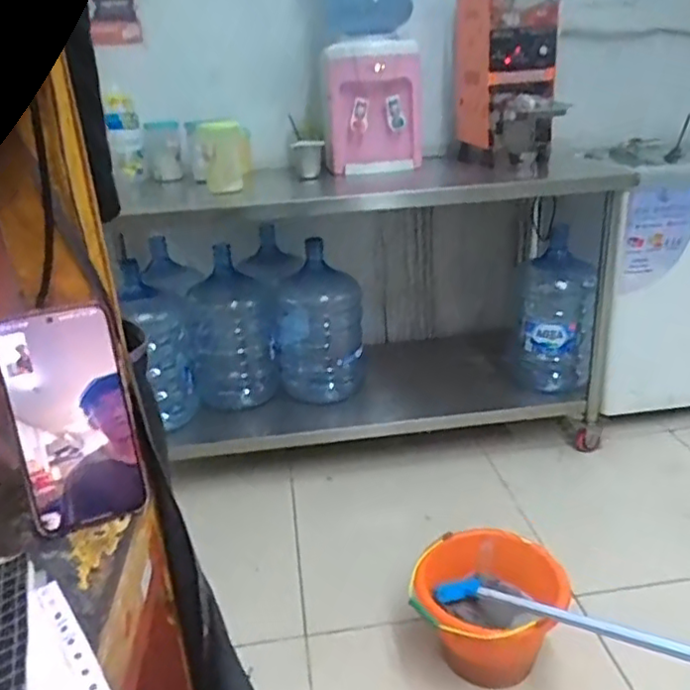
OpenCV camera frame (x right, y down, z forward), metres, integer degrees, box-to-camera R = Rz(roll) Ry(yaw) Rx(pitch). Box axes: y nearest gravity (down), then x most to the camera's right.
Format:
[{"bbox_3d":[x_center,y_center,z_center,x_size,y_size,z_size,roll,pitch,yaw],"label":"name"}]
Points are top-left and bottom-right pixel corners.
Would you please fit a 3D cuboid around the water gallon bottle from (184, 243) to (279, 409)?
[{"bbox_3d":[-0.343,-0.043,1.946,0.258,0.447,0.255,-8,23,-10],"label":"water gallon bottle"}]

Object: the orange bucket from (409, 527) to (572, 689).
[{"bbox_3d":[0.274,0.534,1.271,0.271,0.218,0.264,-3,22,1],"label":"orange bucket"}]

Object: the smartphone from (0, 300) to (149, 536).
[{"bbox_3d":[-0.193,0.054,0.461,0.082,0.161,0.013,-12,16,-22],"label":"smartphone"}]

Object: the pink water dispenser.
[{"bbox_3d":[0.074,-0.680,1.832,0.279,0.345,0.326,-2,23,4],"label":"pink water dispenser"}]

